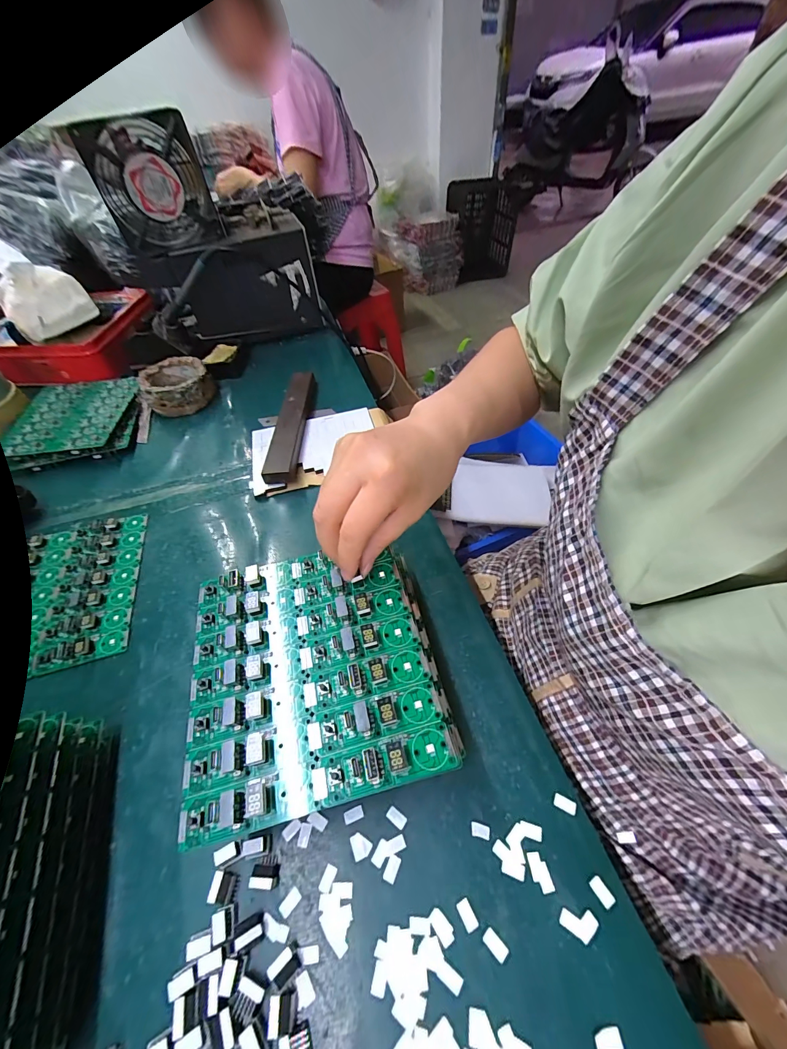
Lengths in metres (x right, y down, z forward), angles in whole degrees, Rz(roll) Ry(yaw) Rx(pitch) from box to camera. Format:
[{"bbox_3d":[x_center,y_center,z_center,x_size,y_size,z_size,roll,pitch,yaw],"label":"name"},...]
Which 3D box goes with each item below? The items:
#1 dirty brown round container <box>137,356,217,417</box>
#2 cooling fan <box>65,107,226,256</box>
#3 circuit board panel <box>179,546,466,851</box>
[{"bbox_3d":[-0.293,-0.188,0.506,0.084,0.045,0.084,-2,51,2],"label":"dirty brown round container"},{"bbox_3d":[-0.286,-0.404,0.445,0.118,0.116,0.050,-23,53,-15],"label":"cooling fan"},{"bbox_3d":[-0.049,0.079,0.223,0.142,0.013,0.147,-12,51,-6],"label":"circuit board panel"}]

